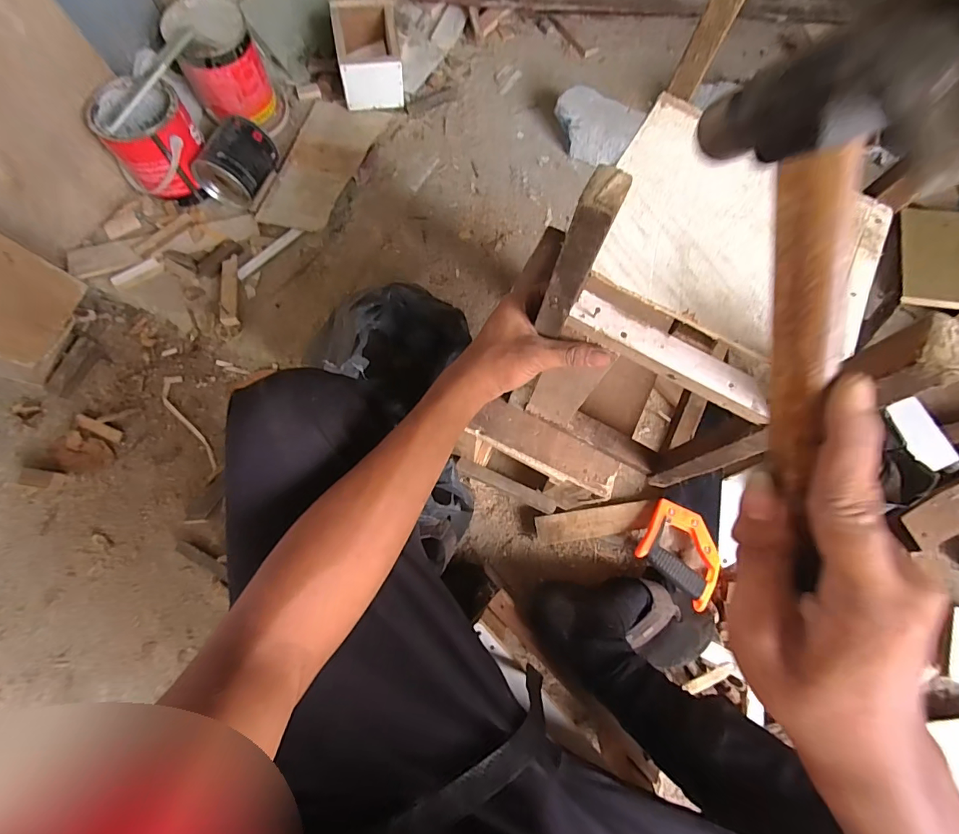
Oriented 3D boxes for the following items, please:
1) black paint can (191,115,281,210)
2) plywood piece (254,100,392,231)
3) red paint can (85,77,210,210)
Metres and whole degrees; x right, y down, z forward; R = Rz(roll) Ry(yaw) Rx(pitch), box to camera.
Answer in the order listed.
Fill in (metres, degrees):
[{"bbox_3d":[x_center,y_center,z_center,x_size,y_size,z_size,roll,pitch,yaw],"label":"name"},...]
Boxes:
[{"bbox_3d":[-0.467,-0.495,0.872,0.100,0.094,0.139,23,72,6],"label":"black paint can"},{"bbox_3d":[-0.322,-0.530,0.936,0.163,0.026,0.332,13,71,3],"label":"plywood piece"},{"bbox_3d":[-0.609,-0.513,0.854,0.157,0.141,0.154,-42,78,-13],"label":"red paint can"}]

